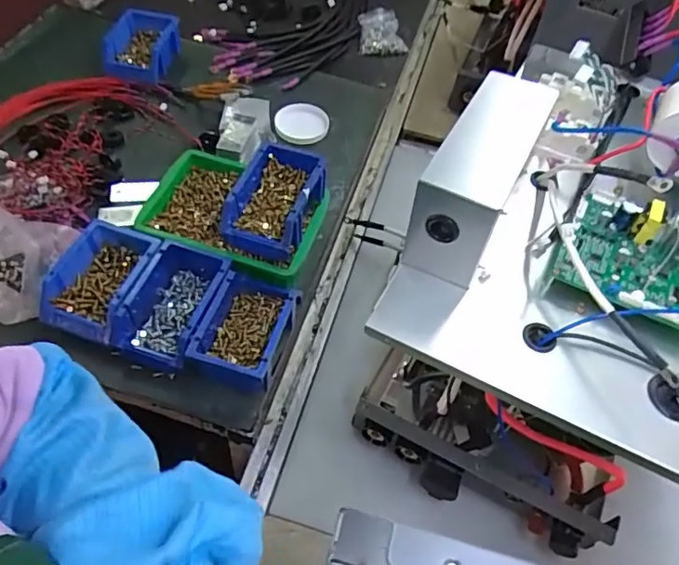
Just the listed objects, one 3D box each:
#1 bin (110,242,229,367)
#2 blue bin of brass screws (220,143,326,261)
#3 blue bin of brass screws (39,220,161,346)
[{"bbox_3d":[-0.225,0.030,0.739,0.113,0.061,0.160,16,54,6],"label":"bin"},{"bbox_3d":[-0.095,-0.118,0.788,0.114,0.068,0.167,18,55,7],"label":"blue bin of brass screws"},{"bbox_3d":[-0.326,-0.004,0.749,0.118,0.051,0.156,15,54,5],"label":"blue bin of brass screws"}]

